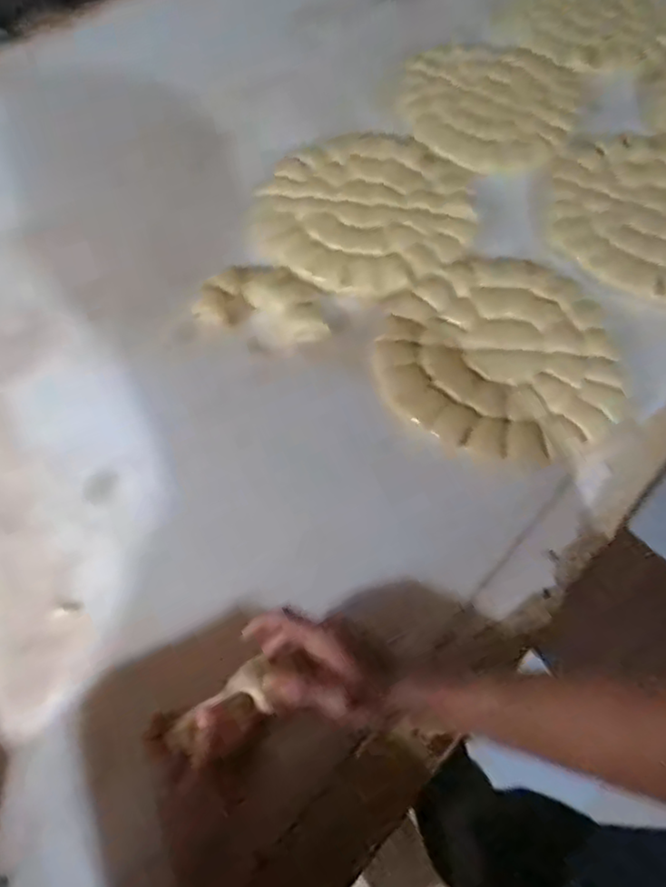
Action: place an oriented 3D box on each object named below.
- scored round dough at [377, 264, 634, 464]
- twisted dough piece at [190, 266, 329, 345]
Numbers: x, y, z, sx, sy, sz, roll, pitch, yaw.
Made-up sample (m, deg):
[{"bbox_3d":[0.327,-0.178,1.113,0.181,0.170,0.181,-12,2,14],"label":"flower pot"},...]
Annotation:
[{"bbox_3d":[0.191,-0.110,0.778,0.266,0.028,0.277,0,60,0],"label":"scored round dough"},{"bbox_3d":[-0.085,-0.178,0.834,0.172,0.045,0.081,8,61,4],"label":"twisted dough piece"}]

